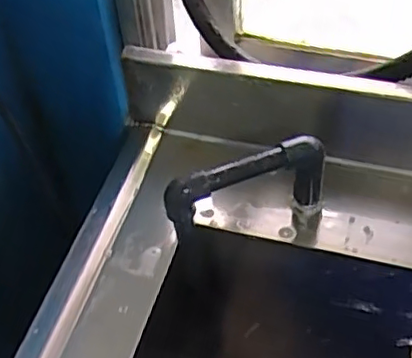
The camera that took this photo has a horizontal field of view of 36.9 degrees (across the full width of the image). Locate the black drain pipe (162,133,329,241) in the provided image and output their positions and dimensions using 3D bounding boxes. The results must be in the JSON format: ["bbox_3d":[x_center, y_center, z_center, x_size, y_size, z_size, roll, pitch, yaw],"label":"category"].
[{"bbox_3d":[0.038,0.016,0.584,0.154,0.093,0.029,-15,50,-8],"label":"black drain pipe"}]

